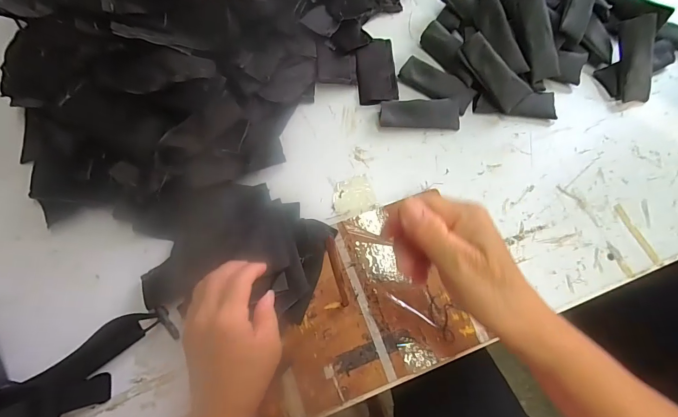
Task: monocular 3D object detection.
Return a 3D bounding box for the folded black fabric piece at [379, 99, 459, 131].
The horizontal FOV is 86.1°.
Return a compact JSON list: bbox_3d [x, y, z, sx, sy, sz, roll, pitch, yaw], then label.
[{"bbox_3d":[0.105,-0.122,0.473,0.101,0.009,0.037,-1,101,2],"label":"folded black fabric piece"}]

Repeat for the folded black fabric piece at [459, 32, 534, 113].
[{"bbox_3d":[0.200,-0.176,0.467,0.037,0.015,0.103,-39,90,31],"label":"folded black fabric piece"}]

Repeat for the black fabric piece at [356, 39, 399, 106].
[{"bbox_3d":[0.053,-0.197,0.513,0.054,0.005,0.113,-2,70,0],"label":"black fabric piece"}]

